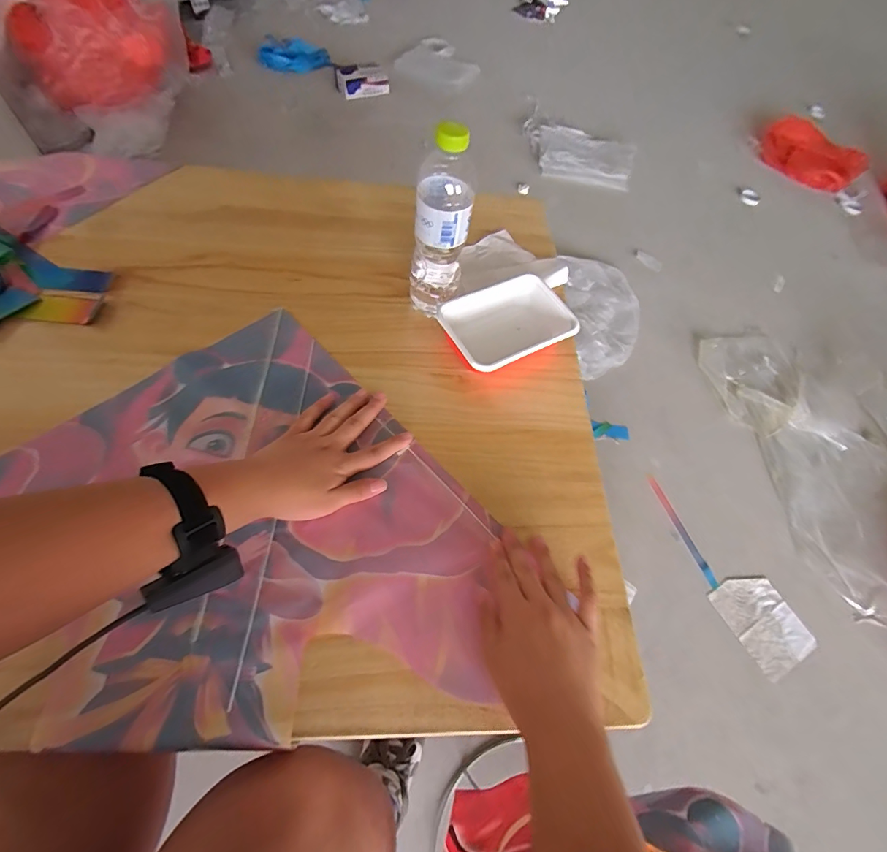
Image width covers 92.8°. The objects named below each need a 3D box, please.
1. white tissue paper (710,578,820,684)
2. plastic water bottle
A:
[{"bbox_3d":[0.694,0.425,0.918,0.177,0.009,0.196,-22,71,-22],"label":"white tissue paper"},{"bbox_3d":[-0.005,-0.211,0.465,0.068,0.210,0.054,2,62,1],"label":"plastic water bottle"}]

